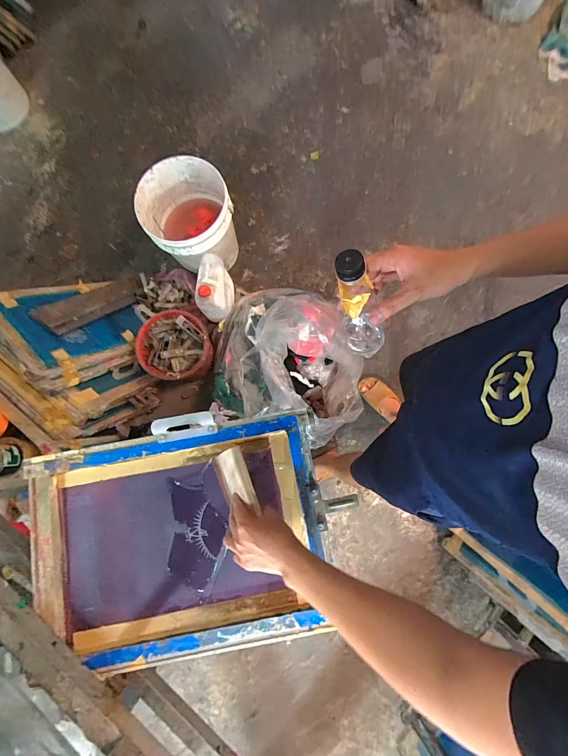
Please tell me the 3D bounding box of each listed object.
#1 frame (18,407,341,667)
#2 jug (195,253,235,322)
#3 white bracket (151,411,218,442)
[{"bbox_3d":[-0.186,0.299,0.632,0.521,0.043,0.384,-9,80,-2],"label":"frame"},{"bbox_3d":[-0.264,-0.344,1.309,0.107,0.222,0.193,4,82,4],"label":"jug"},{"bbox_3d":[-0.195,0.095,0.658,0.118,0.013,0.055,-9,123,-1],"label":"white bracket"}]

